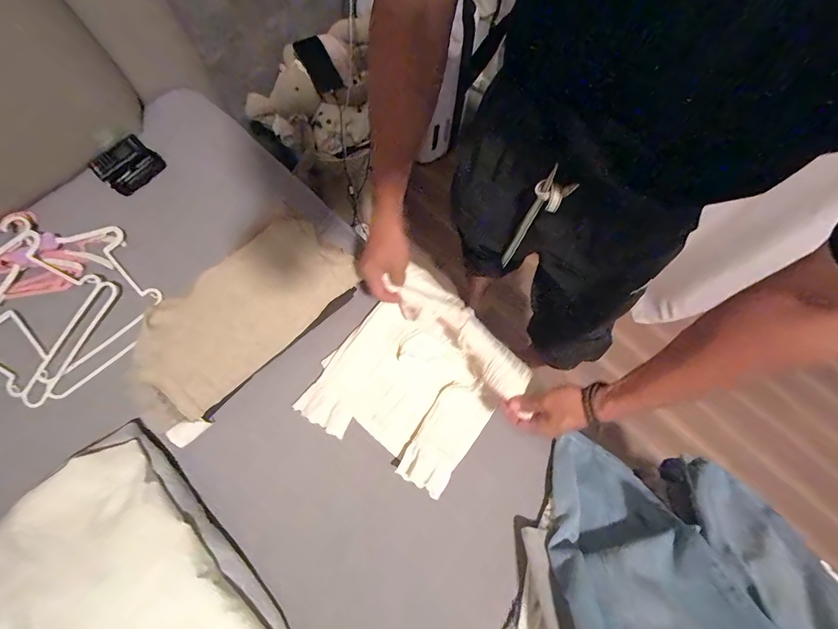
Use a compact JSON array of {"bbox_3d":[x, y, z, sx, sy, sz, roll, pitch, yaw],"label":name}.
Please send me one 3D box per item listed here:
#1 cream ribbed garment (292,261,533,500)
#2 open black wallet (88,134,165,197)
[{"bbox_3d":[-0.013,0.115,0.624,0.278,0.131,0.286,38,75,10],"label":"cream ribbed garment"},{"bbox_3d":[-0.632,-0.320,0.816,0.100,0.067,0.122,28,74,7],"label":"open black wallet"}]

